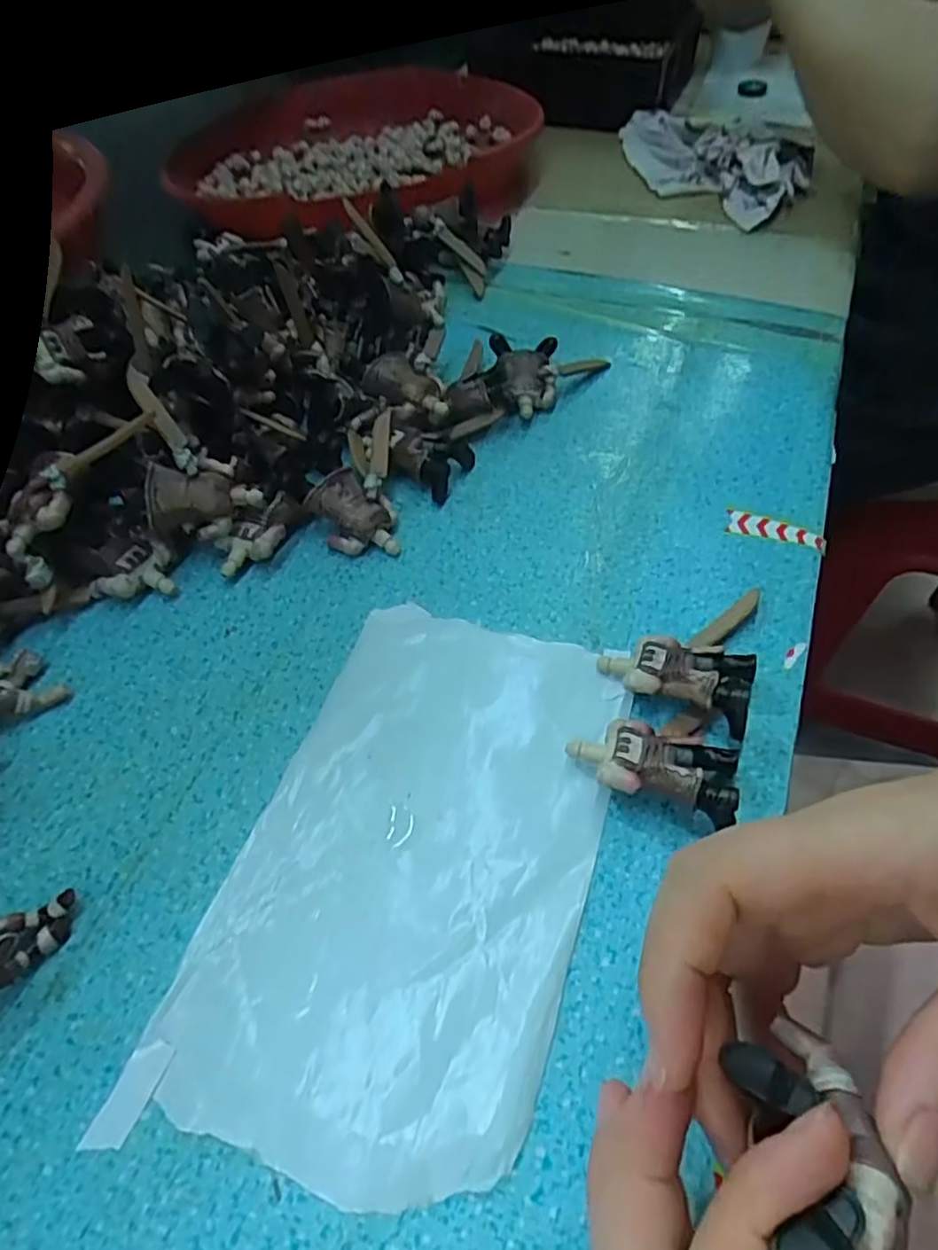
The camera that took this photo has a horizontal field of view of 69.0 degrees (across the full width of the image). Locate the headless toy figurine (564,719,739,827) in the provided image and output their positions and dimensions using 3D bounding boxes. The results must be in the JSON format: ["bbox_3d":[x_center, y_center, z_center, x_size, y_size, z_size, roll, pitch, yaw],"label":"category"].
[{"bbox_3d":[0.067,0.051,0.251,0.058,0.023,0.034,10,54,9],"label":"headless toy figurine"}]

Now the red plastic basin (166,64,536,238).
[{"bbox_3d":[-0.082,-0.367,0.535,0.249,0.059,0.256,21,56,16],"label":"red plastic basin"}]

